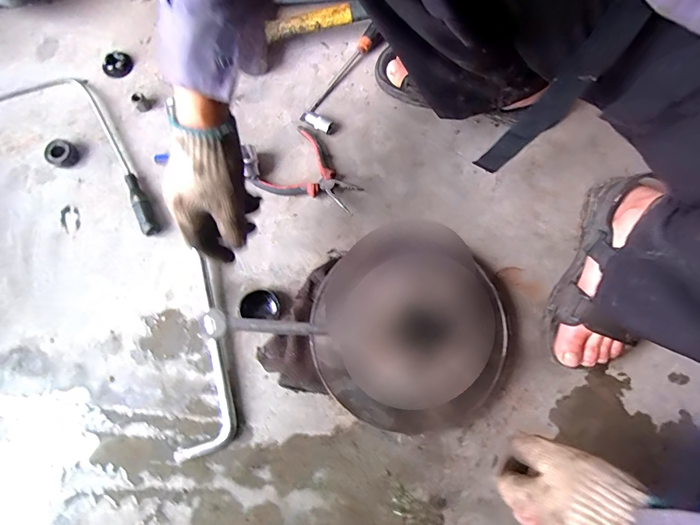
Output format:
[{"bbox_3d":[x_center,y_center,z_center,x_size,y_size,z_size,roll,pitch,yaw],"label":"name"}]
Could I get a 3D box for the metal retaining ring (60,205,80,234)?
[{"bbox_3d":[-0.418,-0.065,0.559,0.031,0.004,0.041,-10,87,5],"label":"metal retaining ring"}]

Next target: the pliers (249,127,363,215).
[{"bbox_3d":[-0.054,-0.124,0.554,0.138,0.018,0.114,35,81,8],"label":"pliers"}]

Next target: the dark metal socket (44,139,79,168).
[{"bbox_3d":[-0.438,-0.164,0.567,0.038,0.022,0.039,0,78,1],"label":"dark metal socket"}]

